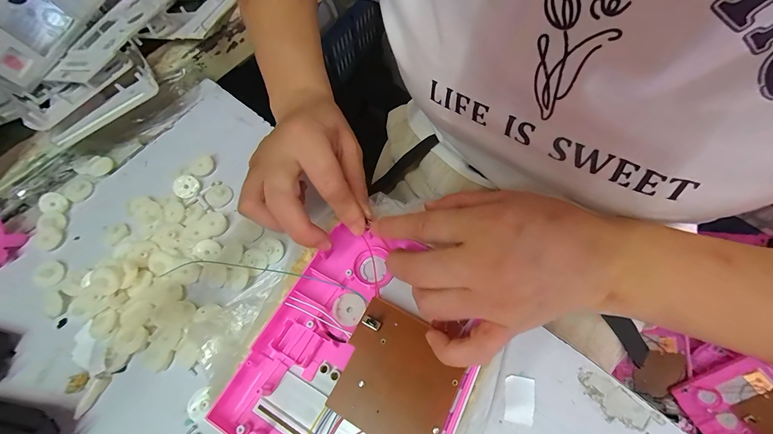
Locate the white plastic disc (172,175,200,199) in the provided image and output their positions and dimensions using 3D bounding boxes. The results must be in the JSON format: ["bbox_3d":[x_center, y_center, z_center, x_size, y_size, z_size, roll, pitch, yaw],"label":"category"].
[{"bbox_3d":[-0.194,-0.029,0.319,0.022,0.009,0.022,-1,65,3],"label":"white plastic disc"}]

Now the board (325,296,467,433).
[{"bbox_3d":[0.007,0.099,0.207,0.072,0.005,0.071,26,66,14],"label":"board"}]

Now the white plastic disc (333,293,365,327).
[{"bbox_3d":[-0.027,0.066,0.237,0.022,0.004,0.022,-1,65,3],"label":"white plastic disc"}]

